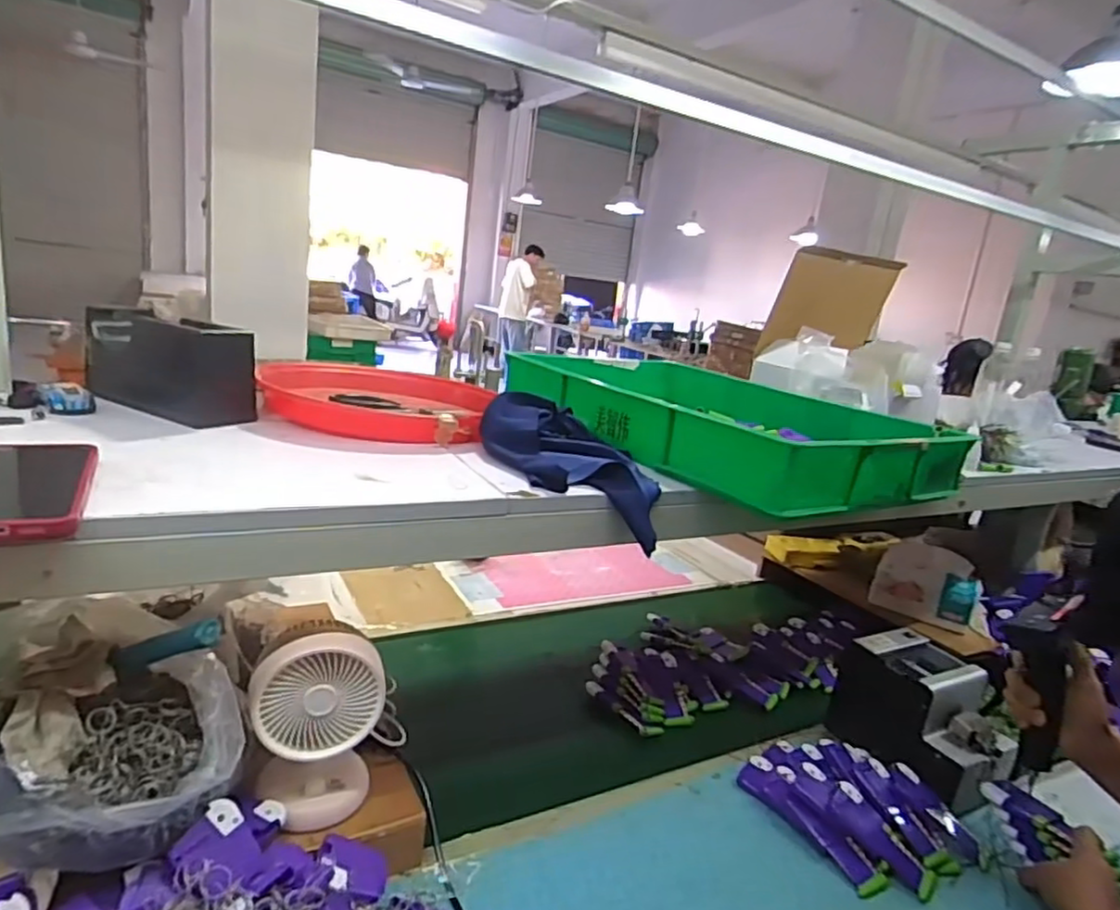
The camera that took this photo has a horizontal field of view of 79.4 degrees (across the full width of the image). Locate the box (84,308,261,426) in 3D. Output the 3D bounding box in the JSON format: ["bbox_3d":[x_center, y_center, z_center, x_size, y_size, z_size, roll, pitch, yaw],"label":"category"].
[{"bbox_3d":[-0.435,-0.095,0.744,0.202,0.108,0.074,14,15,25],"label":"box"}]

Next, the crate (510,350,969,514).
[{"bbox_3d":[0.208,-0.048,0.936,0.404,0.105,0.552,-2,17,-33],"label":"crate"}]

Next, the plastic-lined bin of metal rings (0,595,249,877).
[{"bbox_3d":[-0.362,0.212,0.513,0.167,0.156,0.186,19,18,39],"label":"plastic-lined bin of metal rings"}]

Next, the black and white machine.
[{"bbox_3d":[0.465,0.335,0.864,0.123,0.141,0.210,3,15,-19],"label":"black and white machine"}]

